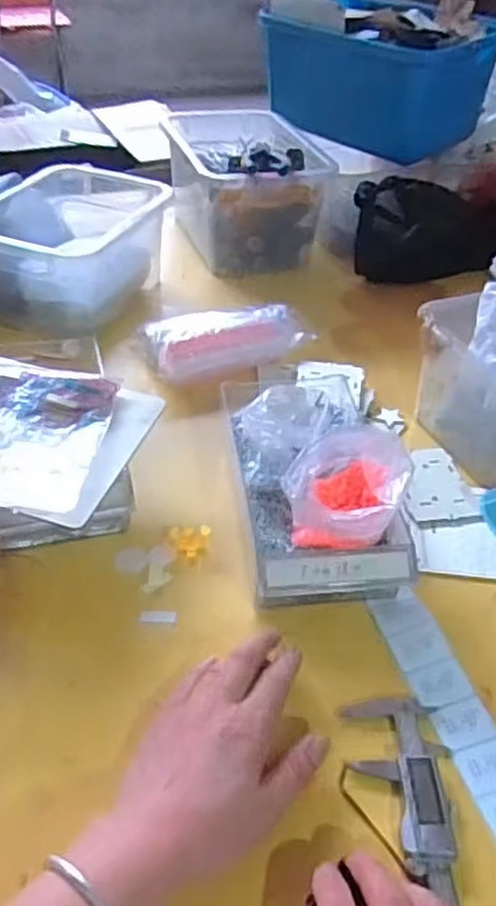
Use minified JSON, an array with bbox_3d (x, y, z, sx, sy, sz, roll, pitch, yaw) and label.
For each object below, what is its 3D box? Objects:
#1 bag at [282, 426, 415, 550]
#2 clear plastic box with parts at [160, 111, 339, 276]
[{"bbox_3d":[0.079,0.026,0.577,0.090,0.072,0.089,15,42,13],"label":"bag"},{"bbox_3d":[-0.001,-0.391,1.075,0.209,0.141,0.289,-9,42,-14],"label":"clear plastic box with parts"}]

